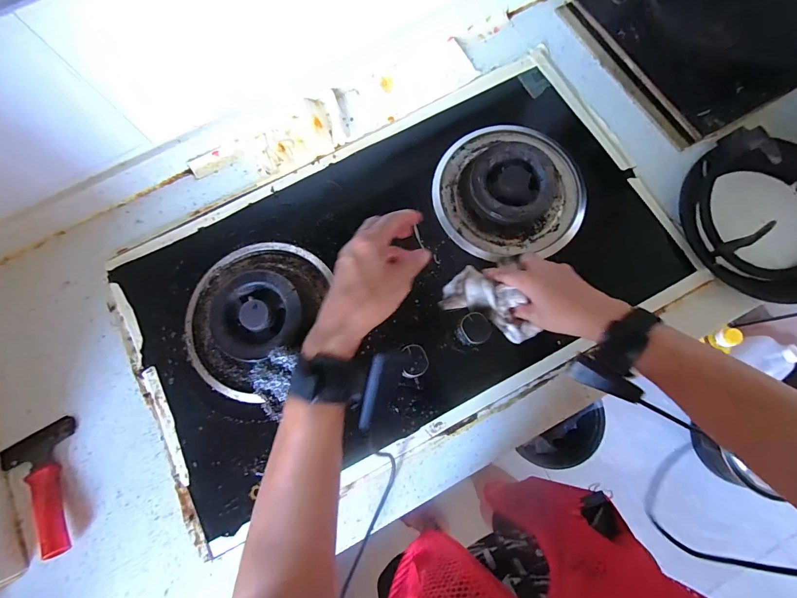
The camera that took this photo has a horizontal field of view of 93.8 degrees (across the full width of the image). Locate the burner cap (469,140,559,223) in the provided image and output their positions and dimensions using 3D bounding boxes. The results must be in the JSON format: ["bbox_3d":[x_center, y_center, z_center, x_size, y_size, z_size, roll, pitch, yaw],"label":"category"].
[{"bbox_3d":[0.161,-0.165,0.535,0.114,0.037,0.117,0,77,2],"label":"burner cap"}]

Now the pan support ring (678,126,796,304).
[{"bbox_3d":[0.511,-0.118,0.495,0.228,0.077,0.208,0,77,2],"label":"pan support ring"}]

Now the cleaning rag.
[{"bbox_3d":[0.123,0.006,0.485,0.125,0.044,0.057,27,79,7],"label":"cleaning rag"}]

